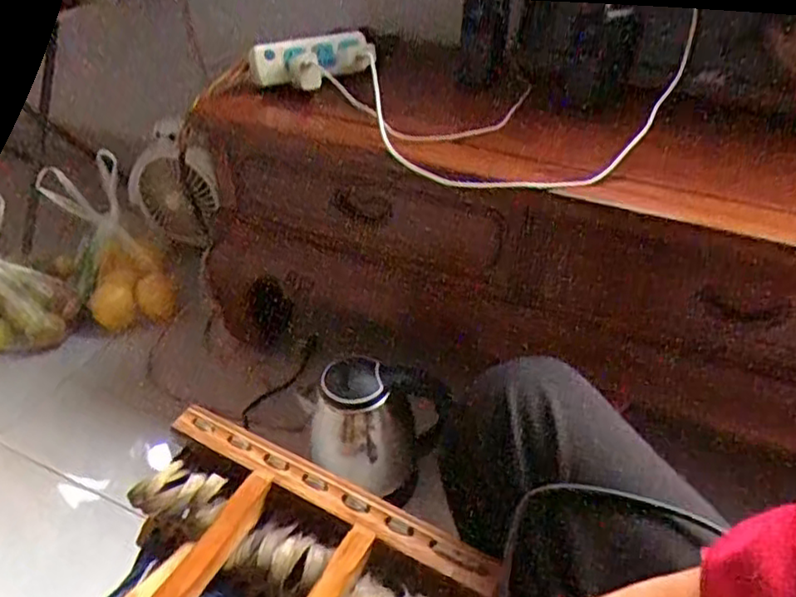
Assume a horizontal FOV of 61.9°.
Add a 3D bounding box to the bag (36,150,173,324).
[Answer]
[{"bbox_3d":[-0.511,-0.091,1.174,0.145,0.247,0.199,-22,44,-23],"label":"bag"}]

